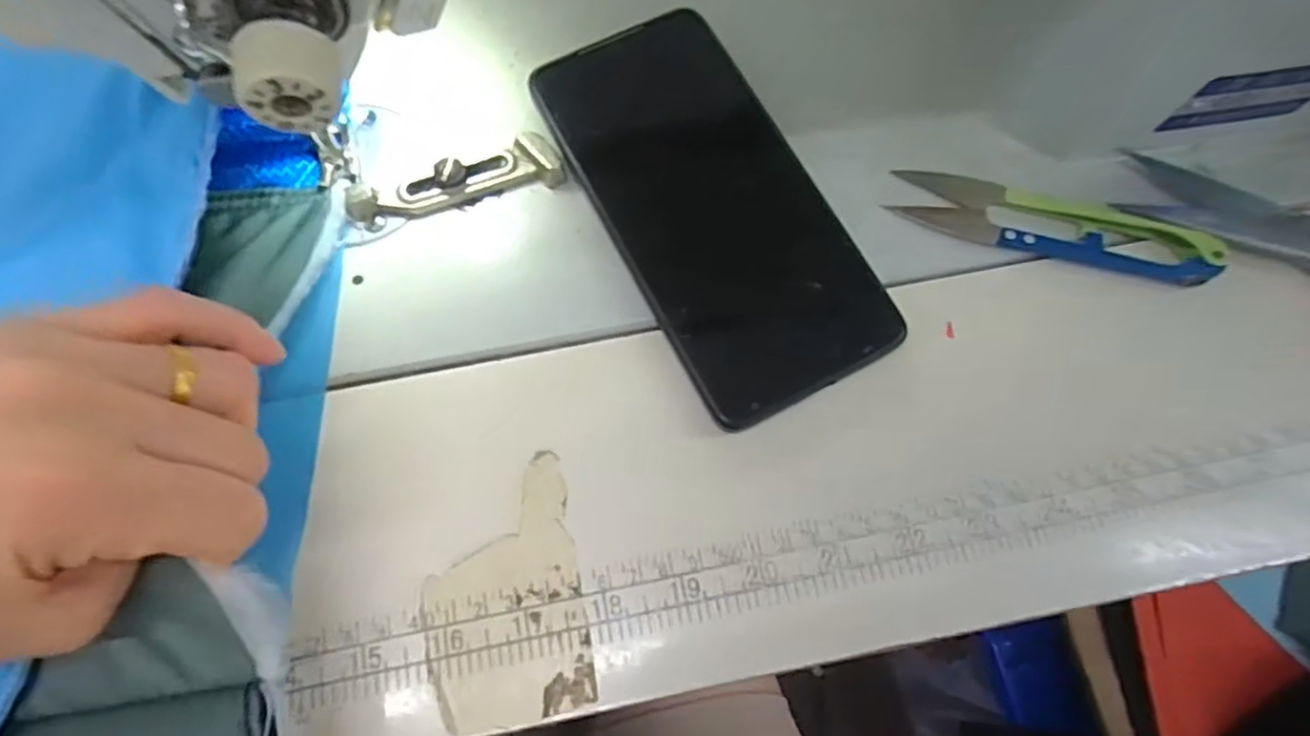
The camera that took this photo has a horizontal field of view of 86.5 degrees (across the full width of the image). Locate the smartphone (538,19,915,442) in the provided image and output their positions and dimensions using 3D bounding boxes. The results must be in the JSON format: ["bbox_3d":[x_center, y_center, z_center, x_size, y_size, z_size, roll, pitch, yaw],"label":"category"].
[{"bbox_3d":[0.019,-0.061,0.262,0.073,0.016,0.160,-26,76,-9],"label":"smartphone"}]

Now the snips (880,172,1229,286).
[{"bbox_3d":[0.150,-0.054,0.263,0.114,0.017,0.025,16,74,3],"label":"snips"}]

